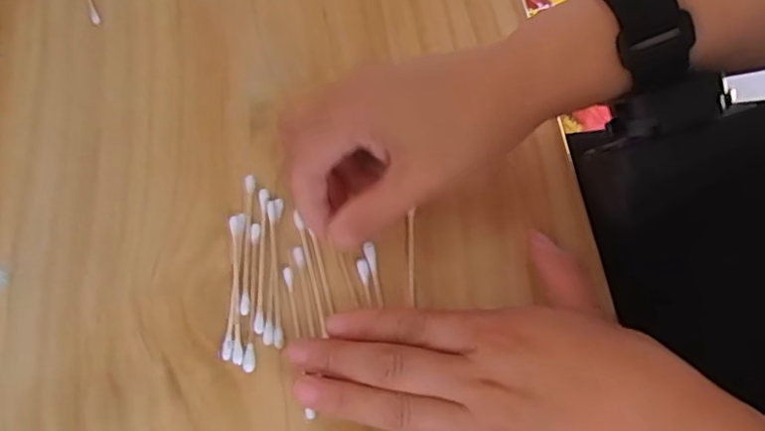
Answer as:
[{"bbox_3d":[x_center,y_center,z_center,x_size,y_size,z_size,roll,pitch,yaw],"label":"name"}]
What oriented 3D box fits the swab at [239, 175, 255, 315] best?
[{"bbox_3d":[-0.067,0.012,0.296,0.005,0.004,0.071,-2,68,-2],"label":"swab"}]

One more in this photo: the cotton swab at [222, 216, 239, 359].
[{"bbox_3d":[-0.072,0.033,0.287,0.005,0.007,0.068,-1,68,-1],"label":"cotton swab"}]

